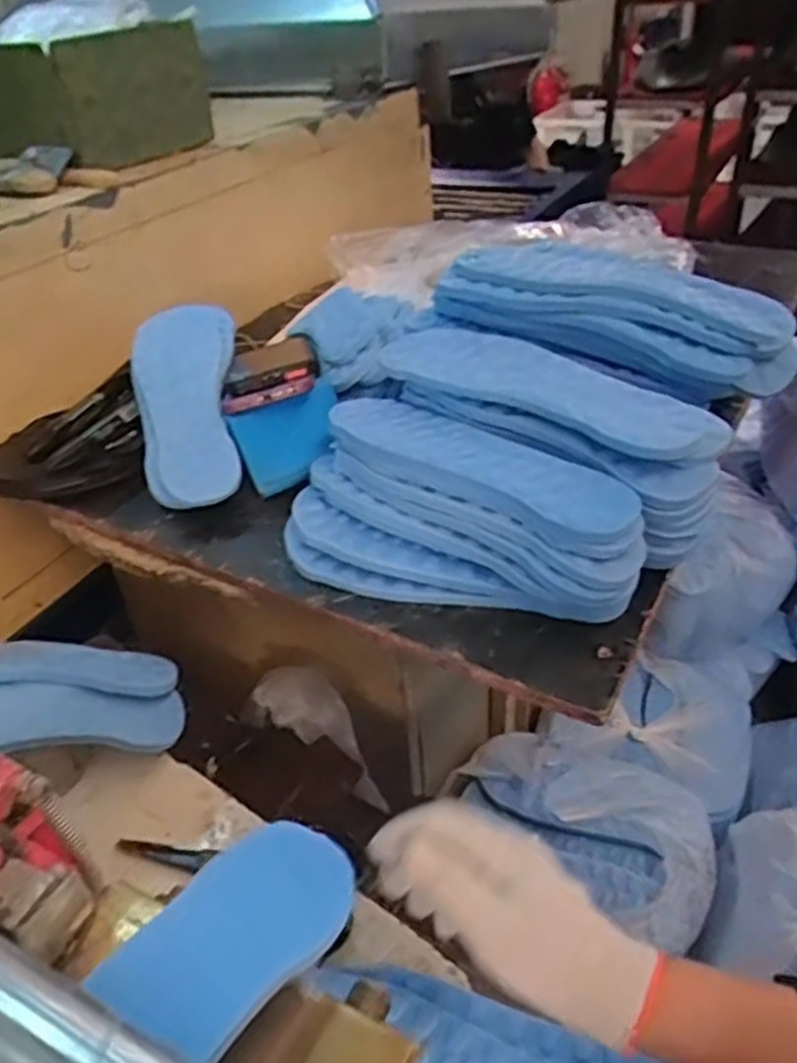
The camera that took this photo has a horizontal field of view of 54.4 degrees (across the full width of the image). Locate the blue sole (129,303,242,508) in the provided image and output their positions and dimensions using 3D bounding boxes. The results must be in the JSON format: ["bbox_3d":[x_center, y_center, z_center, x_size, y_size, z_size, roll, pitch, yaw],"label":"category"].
[{"bbox_3d":[-0.186,-0.120,0.676,0.084,0.029,0.235,-8,55,-6],"label":"blue sole"}]

